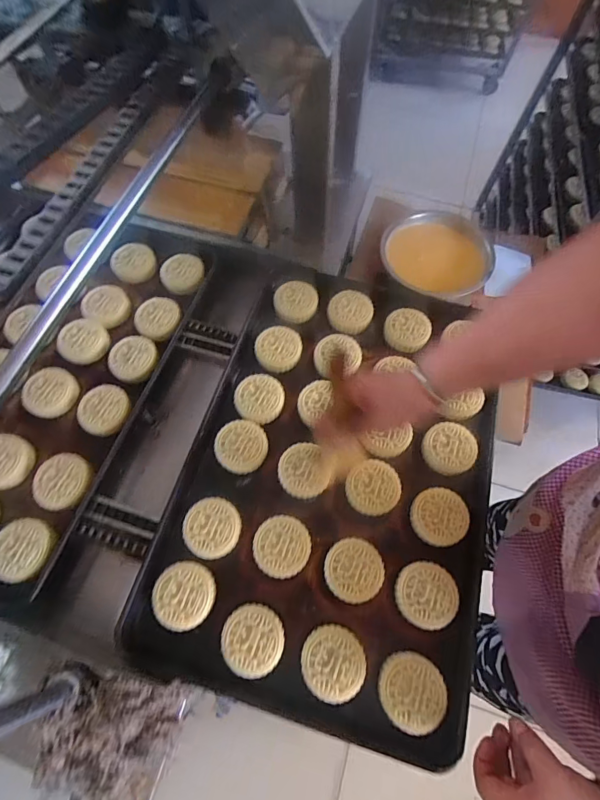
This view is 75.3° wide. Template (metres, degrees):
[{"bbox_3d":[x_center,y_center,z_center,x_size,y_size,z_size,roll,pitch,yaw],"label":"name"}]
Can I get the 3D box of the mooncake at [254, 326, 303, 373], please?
[{"bbox_3d":[-0.034,-0.081,0.610,0.072,0.022,0.069,-1,67,3],"label":"mooncake"}]

